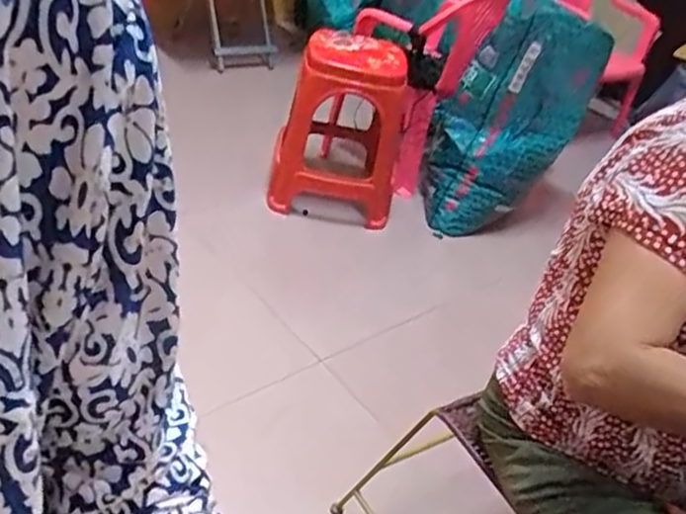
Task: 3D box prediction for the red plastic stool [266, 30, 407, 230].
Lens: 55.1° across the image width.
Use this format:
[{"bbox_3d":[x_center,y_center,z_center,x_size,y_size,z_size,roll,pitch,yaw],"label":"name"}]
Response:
[{"bbox_3d":[-0.013,-0.375,1.891,0.346,0.468,0.373,6,39,-2],"label":"red plastic stool"}]

